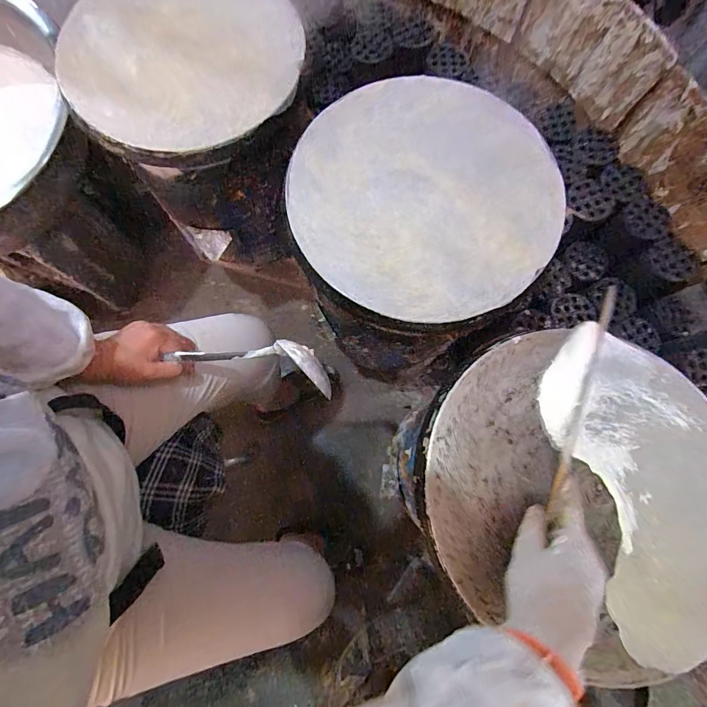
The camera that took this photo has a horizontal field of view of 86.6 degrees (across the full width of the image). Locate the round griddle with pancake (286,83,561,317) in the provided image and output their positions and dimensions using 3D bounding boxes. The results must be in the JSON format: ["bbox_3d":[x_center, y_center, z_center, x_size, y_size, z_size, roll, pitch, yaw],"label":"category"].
[{"bbox_3d":[0.099,-0.224,0.514,0.360,0.026,0.363,0,76,-1],"label":"round griddle with pancake"}]

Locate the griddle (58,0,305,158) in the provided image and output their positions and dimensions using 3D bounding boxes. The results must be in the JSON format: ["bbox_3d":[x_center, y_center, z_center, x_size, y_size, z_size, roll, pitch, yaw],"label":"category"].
[{"bbox_3d":[-0.274,-0.482,0.596,0.360,0.049,0.374,0,76,-1],"label":"griddle"}]

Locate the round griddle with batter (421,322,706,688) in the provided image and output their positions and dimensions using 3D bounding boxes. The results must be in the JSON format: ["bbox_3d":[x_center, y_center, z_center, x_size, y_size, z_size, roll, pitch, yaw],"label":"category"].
[{"bbox_3d":[0.274,0.145,0.430,0.364,0.028,0.350,0,76,-1],"label":"round griddle with batter"}]

